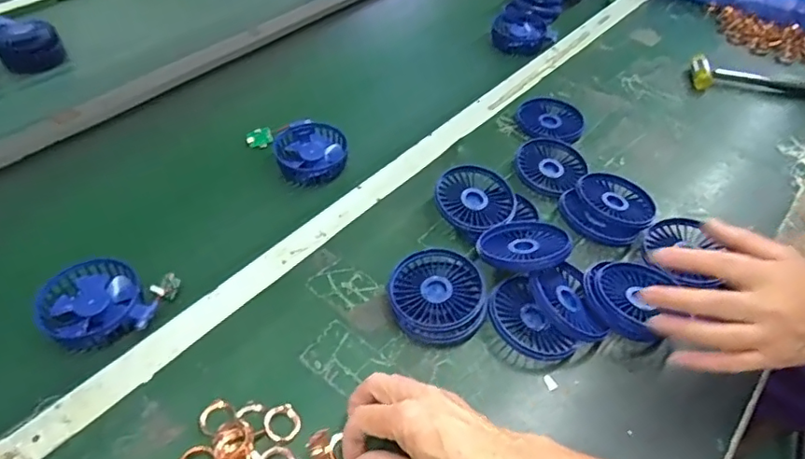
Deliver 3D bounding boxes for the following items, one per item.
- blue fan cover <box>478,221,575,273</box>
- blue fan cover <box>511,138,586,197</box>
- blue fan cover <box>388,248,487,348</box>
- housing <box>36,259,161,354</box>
[{"bbox_3d":[0.118,0.016,0.530,0.085,0.013,0.091,-18,28,-10],"label":"blue fan cover"},{"bbox_3d":[0.175,-0.075,0.643,0.078,0.024,0.089,29,54,22],"label":"blue fan cover"},{"bbox_3d":[0.033,0.061,0.512,0.087,0.023,0.094,1,48,0],"label":"blue fan cover"},{"bbox_3d":[-0.293,0.073,0.516,0.088,0.022,0.101,-33,57,-27],"label":"housing"}]

